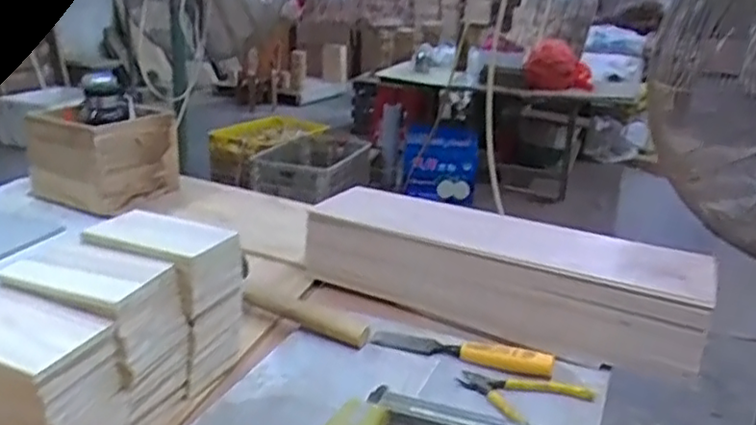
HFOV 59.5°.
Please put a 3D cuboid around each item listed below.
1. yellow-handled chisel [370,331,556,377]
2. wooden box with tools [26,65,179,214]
[{"bbox_3d":[0.103,0.170,0.836,0.230,0.025,0.031,8,21,16],"label":"yellow-handled chisel"},{"bbox_3d":[-0.548,-0.150,1.327,0.217,0.232,0.212,14,22,30],"label":"wooden box with tools"}]

